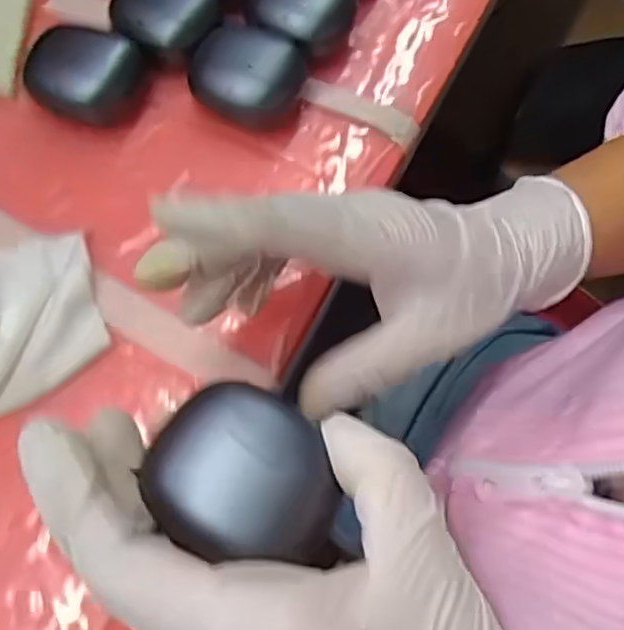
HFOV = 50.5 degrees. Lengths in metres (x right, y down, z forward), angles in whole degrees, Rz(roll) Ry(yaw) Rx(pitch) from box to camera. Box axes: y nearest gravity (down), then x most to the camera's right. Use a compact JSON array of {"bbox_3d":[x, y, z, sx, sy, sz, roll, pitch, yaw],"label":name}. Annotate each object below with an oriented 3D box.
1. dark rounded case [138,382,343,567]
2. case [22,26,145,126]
[{"bbox_3d":[-0.021,0.042,0.188,0.053,0.022,0.049,4,68,-1],"label":"dark rounded case"},{"bbox_3d":[-0.116,-0.123,0.339,0.052,0.022,0.048,18,68,8],"label":"case"}]

